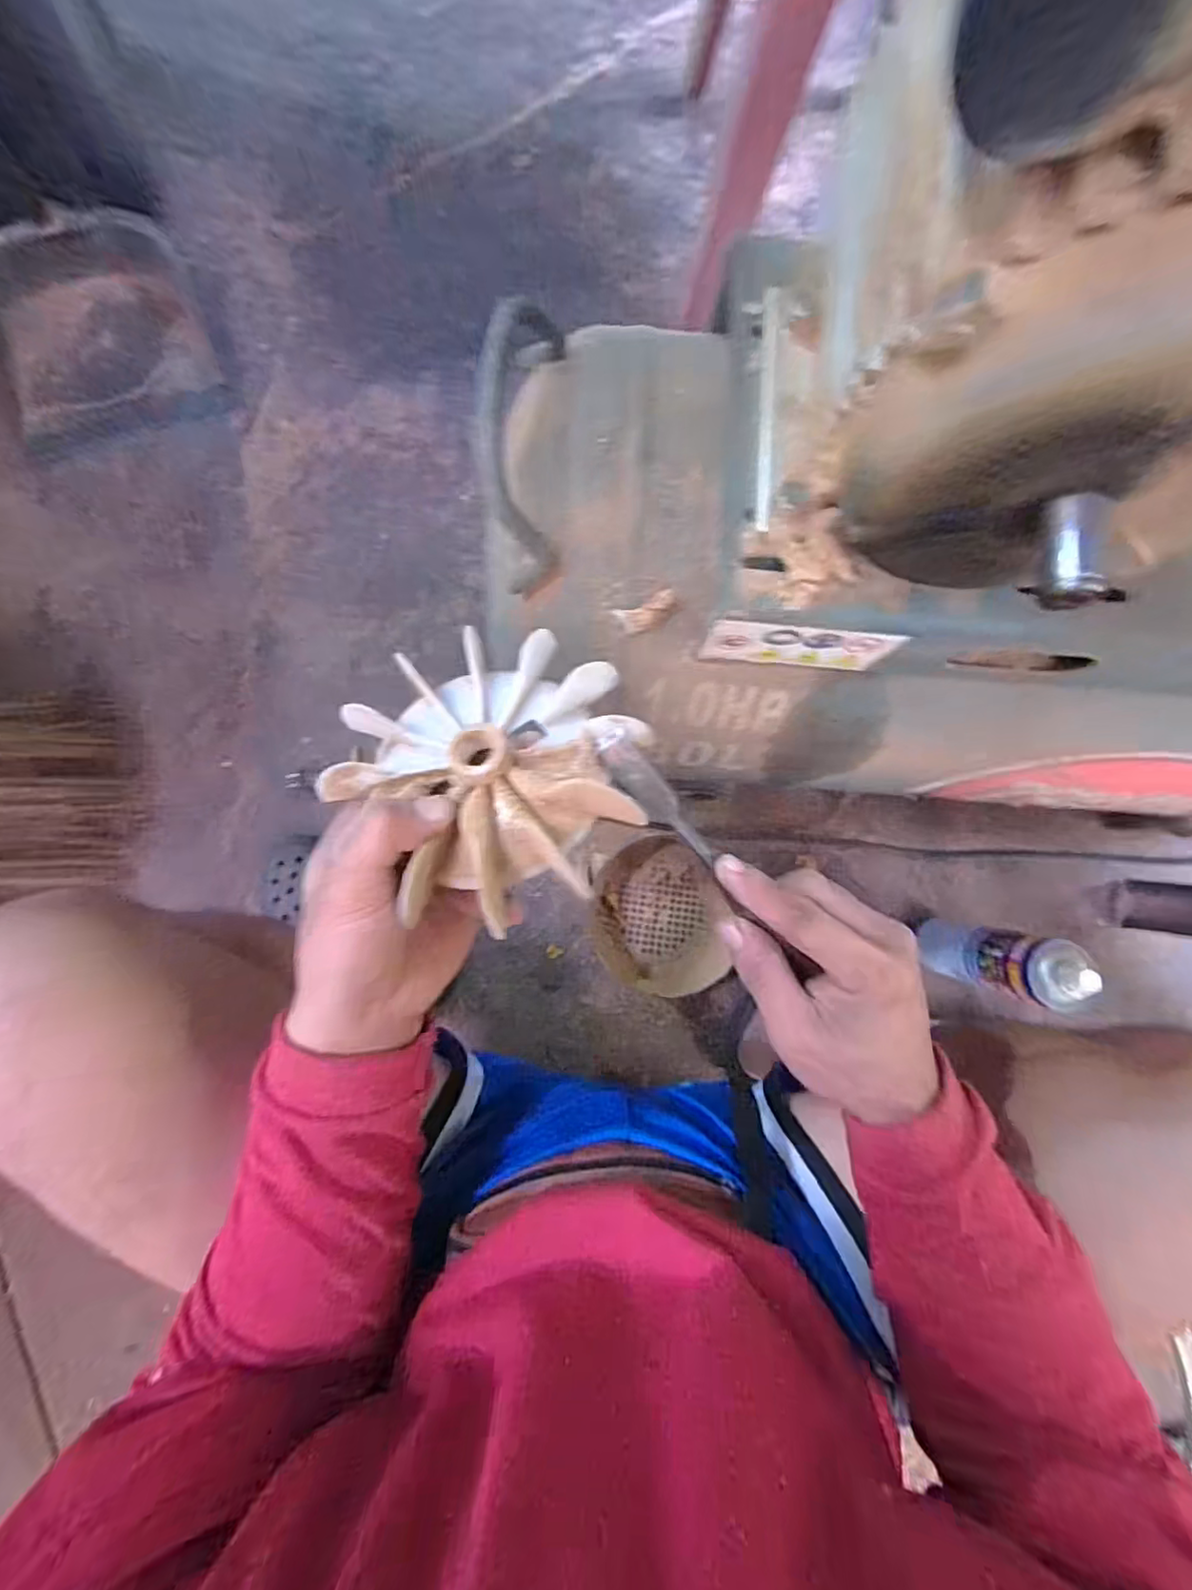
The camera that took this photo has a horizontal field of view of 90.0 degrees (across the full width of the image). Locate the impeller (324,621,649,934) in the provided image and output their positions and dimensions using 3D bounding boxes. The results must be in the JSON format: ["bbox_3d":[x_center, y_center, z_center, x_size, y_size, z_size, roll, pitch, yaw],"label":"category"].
[{"bbox_3d":[-0.046,-0.014,0.271,0.129,0.040,0.123,0,84,-3],"label":"impeller"}]

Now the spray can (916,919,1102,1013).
[{"bbox_3d":[0.409,0.168,0.612,0.051,0.187,0.061,20,84,0],"label":"spray can"}]

